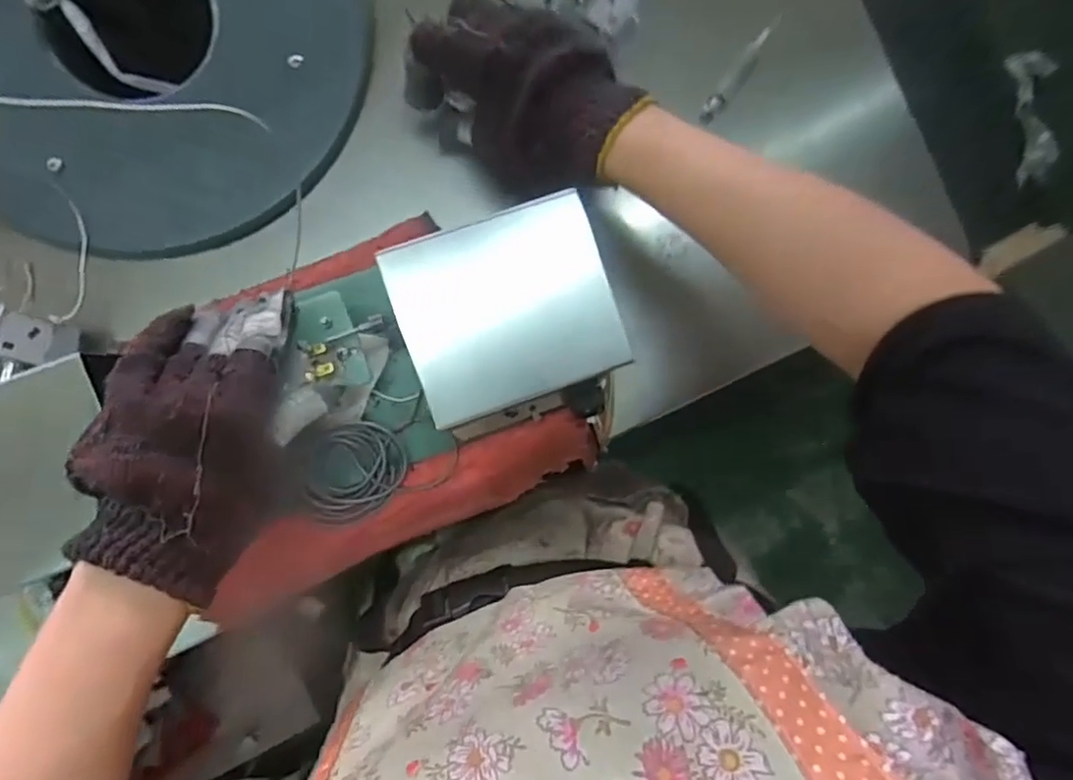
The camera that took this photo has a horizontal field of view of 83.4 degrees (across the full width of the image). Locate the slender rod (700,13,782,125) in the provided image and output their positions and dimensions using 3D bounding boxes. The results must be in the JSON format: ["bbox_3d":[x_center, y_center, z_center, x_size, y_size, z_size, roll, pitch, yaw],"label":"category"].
[{"bbox_3d":[0.156,-0.241,0.451,0.014,0.014,0.096,38,88,-4],"label":"slender rod"}]

